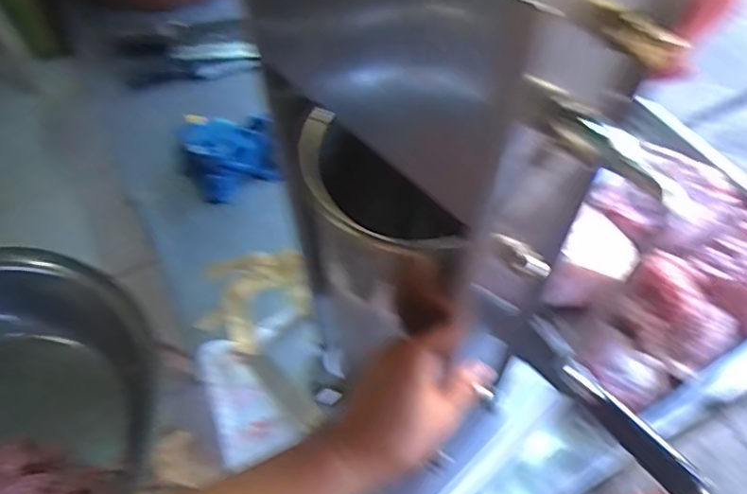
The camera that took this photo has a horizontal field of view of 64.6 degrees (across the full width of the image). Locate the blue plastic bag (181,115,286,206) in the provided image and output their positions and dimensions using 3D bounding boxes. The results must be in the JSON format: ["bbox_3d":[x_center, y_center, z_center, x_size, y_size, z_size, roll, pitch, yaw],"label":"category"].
[{"bbox_3d":[-0.233,-0.157,0.940,0.149,0.050,0.175,-19,60,-8],"label":"blue plastic bag"}]

